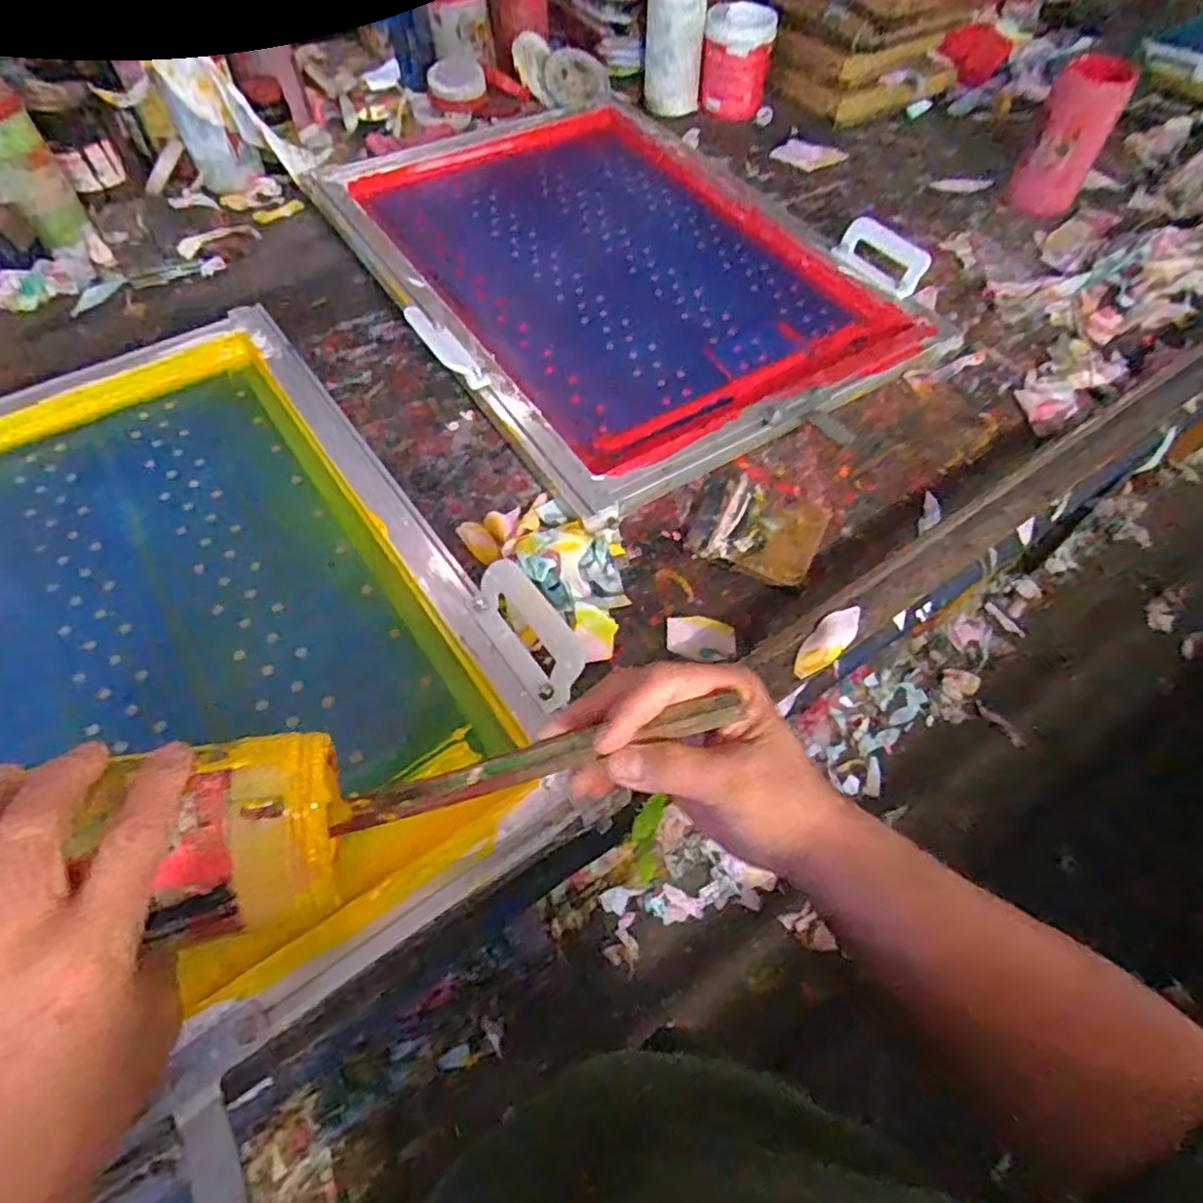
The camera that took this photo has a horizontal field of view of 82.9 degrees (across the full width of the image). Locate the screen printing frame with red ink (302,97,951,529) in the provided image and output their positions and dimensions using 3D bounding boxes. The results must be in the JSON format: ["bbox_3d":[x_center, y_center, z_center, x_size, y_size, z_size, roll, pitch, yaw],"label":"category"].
[{"bbox_3d":[-0.002,-0.475,0.894,0.576,0.045,0.790,-29,62,-18],"label":"screen printing frame with red ink"}]

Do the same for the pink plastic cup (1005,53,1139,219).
[{"bbox_3d":[0.636,-0.632,0.930,0.095,0.172,0.098,28,61,13],"label":"pink plastic cup"}]

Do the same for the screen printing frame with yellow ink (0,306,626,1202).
[{"bbox_3d":[-0.414,0.018,0.556,0.550,0.046,0.767,-34,58,-23],"label":"screen printing frame with yellow ink"}]

